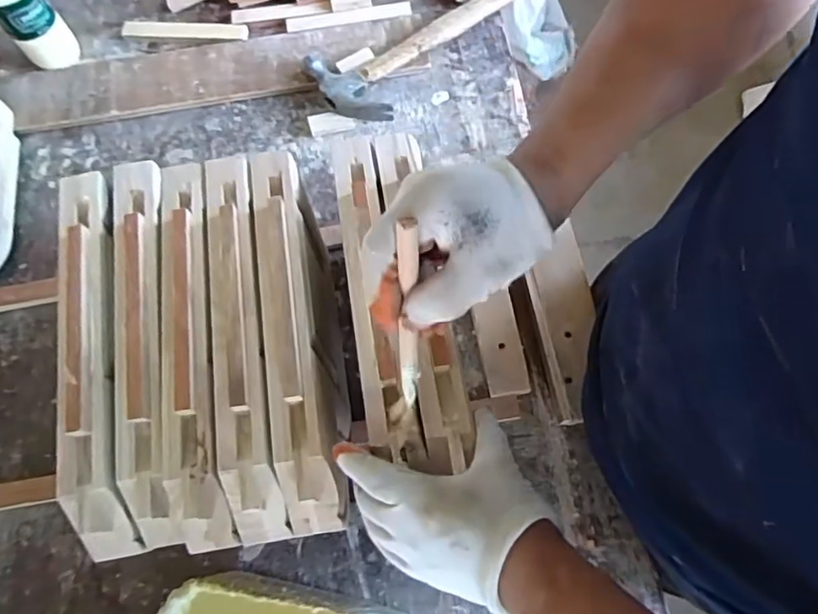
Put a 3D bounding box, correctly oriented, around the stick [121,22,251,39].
[{"bbox_3d":[-0.313,-0.386,0.805,0.182,0.008,0.023,5,82,8],"label":"stick"}]

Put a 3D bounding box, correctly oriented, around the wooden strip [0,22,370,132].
[{"bbox_3d":[-0.299,-0.318,0.776,0.476,0.016,0.109,-9,70,0],"label":"wooden strip"}]

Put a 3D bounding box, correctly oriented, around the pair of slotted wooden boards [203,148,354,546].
[{"bbox_3d":[-0.137,0.020,0.473,0.043,0.065,0.320,-10,70,-1],"label":"pair of slotted wooden boards"}]

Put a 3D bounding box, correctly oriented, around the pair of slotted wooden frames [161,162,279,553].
[{"bbox_3d":[-0.173,0.026,0.469,0.043,0.058,0.316,-10,70,-2],"label":"pair of slotted wooden frames"}]

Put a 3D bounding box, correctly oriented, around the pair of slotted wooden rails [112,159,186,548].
[{"bbox_3d":[-0.214,0.027,0.477,0.043,0.064,0.315,-11,70,-2],"label":"pair of slotted wooden rails"}]

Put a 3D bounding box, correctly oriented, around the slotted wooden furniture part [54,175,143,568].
[{"bbox_3d":[-0.256,0.036,0.474,0.044,0.067,0.318,-12,70,-2],"label":"slotted wooden furniture part"}]

